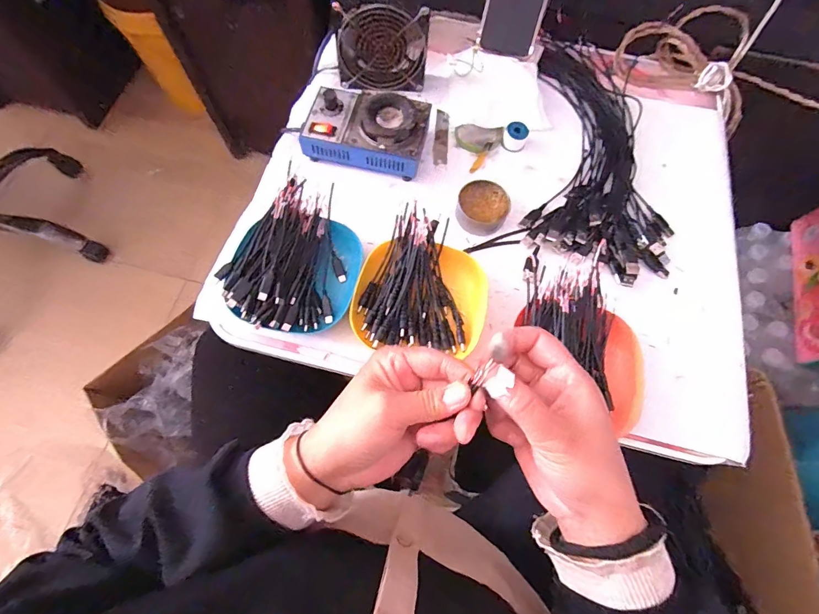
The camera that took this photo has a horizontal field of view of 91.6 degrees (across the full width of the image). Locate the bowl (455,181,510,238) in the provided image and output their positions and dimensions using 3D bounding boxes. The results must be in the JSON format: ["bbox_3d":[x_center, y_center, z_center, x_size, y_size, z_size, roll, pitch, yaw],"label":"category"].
[{"bbox_3d":[0.090,-0.121,0.490,0.061,0.022,0.065,1,70,-2],"label":"bowl"}]

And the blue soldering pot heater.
[{"bbox_3d":[-0.054,-0.223,0.508,0.149,0.060,0.099,14,70,3],"label":"blue soldering pot heater"}]

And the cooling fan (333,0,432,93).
[{"bbox_3d":[-0.035,-0.343,0.515,0.118,0.114,0.034,2,70,-1],"label":"cooling fan"}]

